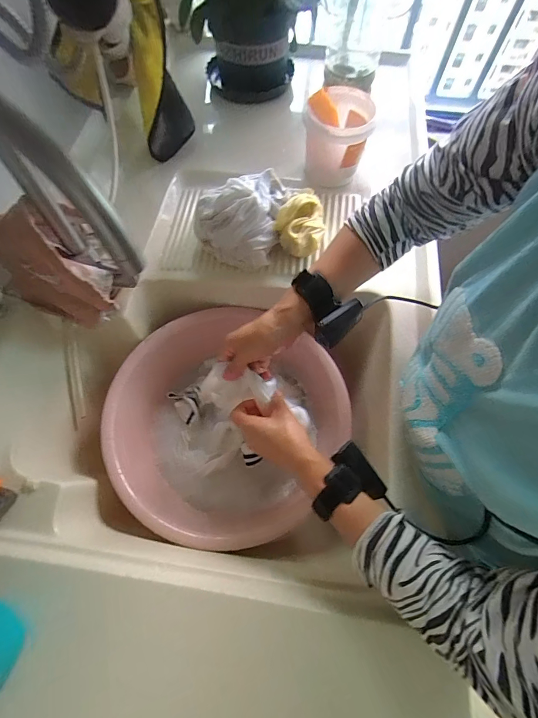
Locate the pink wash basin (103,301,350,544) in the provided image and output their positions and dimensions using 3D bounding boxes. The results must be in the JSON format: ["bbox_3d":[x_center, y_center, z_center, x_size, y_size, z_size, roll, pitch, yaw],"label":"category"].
[{"bbox_3d":[-0.052,0.094,0.570,0.321,0.150,0.361,-2,65,-2],"label":"pink wash basin"}]

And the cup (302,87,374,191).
[{"bbox_3d":[0.115,-0.379,0.606,0.104,0.112,0.128,12,66,5],"label":"cup"}]

